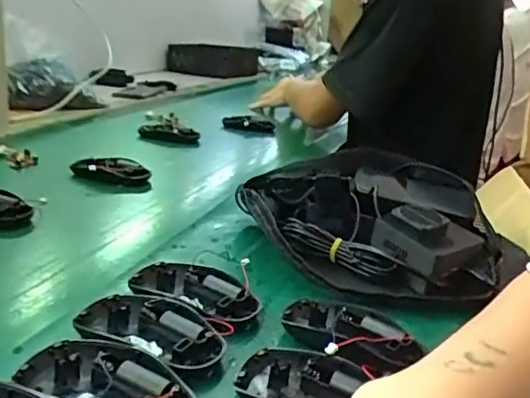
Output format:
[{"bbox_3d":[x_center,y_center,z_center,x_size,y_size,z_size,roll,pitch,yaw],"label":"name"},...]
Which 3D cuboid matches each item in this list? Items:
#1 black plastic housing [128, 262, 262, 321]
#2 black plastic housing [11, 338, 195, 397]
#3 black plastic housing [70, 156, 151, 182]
[{"bbox_3d":[-0.054,0.072,0.428,0.098,0.023,0.056,19,23,32],"label":"black plastic housing"},{"bbox_3d":[-0.091,0.107,0.322,0.098,0.019,0.061,20,23,33],"label":"black plastic housing"},{"bbox_3d":[-0.189,-0.035,0.684,0.091,0.026,0.035,5,19,-5],"label":"black plastic housing"}]

